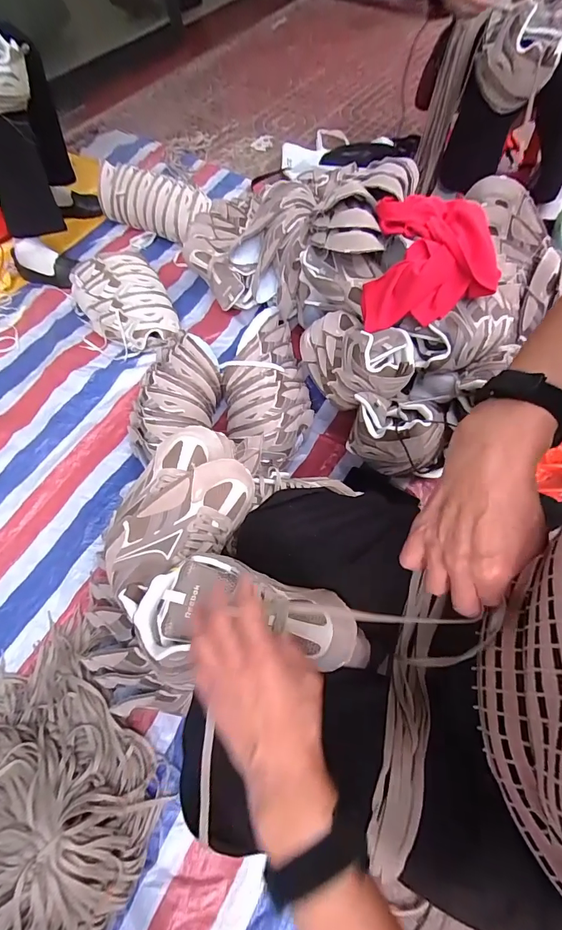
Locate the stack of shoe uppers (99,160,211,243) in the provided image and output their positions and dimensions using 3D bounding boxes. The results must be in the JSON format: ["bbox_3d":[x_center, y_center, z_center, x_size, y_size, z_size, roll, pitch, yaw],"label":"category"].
[{"bbox_3d":[-0.365,-0.769,1.213,0.375,0.148,0.134,27,67,17],"label":"stack of shoe uppers"}]

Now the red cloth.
[{"bbox_3d":[0.272,-0.358,0.745,0.223,0.127,0.219,14,64,11],"label":"red cloth"}]

